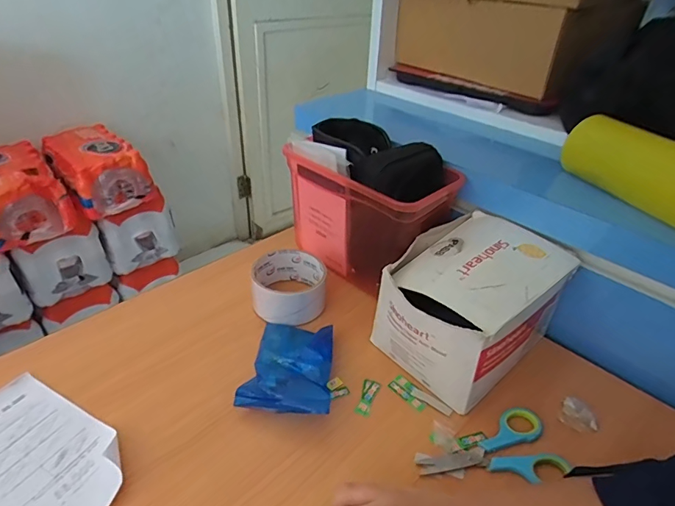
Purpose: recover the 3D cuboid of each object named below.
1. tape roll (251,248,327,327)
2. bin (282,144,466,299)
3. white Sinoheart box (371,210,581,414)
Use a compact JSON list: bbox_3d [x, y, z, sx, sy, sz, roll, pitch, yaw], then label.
[{"bbox_3d":[-0.053,0.036,0.497,0.080,0.040,0.085,2,34,-1],"label":"tape roll"},{"bbox_3d":[0.036,-0.046,0.538,0.106,0.136,0.178,-27,44,-36],"label":"bin"},{"bbox_3d":[0.124,0.049,0.440,0.171,0.107,0.130,-28,45,-37],"label":"white Sinoheart box"}]

